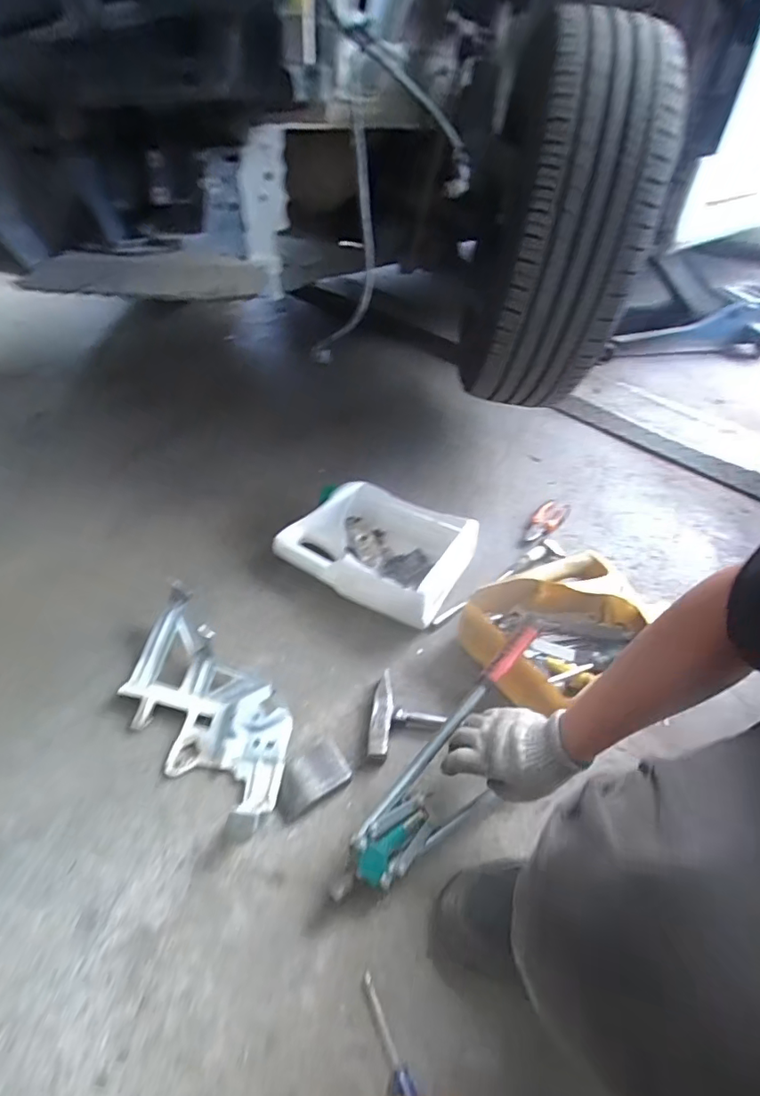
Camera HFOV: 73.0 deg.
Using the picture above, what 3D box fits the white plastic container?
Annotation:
[{"bbox_3d":[-0.006,-0.002,0.891,0.308,0.091,0.217,21,47,17],"label":"white plastic container"}]

